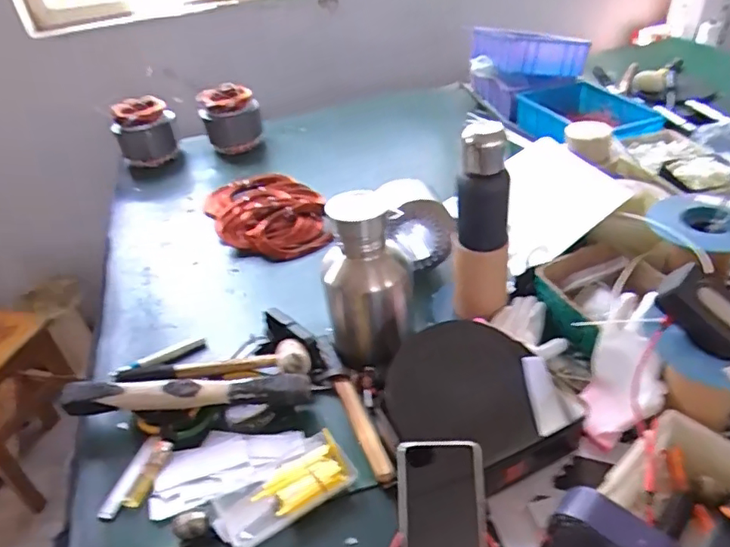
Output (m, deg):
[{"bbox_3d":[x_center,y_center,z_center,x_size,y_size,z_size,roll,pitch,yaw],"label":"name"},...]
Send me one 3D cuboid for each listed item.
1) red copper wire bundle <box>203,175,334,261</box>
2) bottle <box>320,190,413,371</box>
[{"bbox_3d":[-0.196,-0.123,1.130,0.203,0.047,0.291,-21,39,-17],"label":"red copper wire bundle"},{"bbox_3d":[0.002,0.014,0.769,0.116,0.235,0.097,-9,37,-2],"label":"bottle"}]

